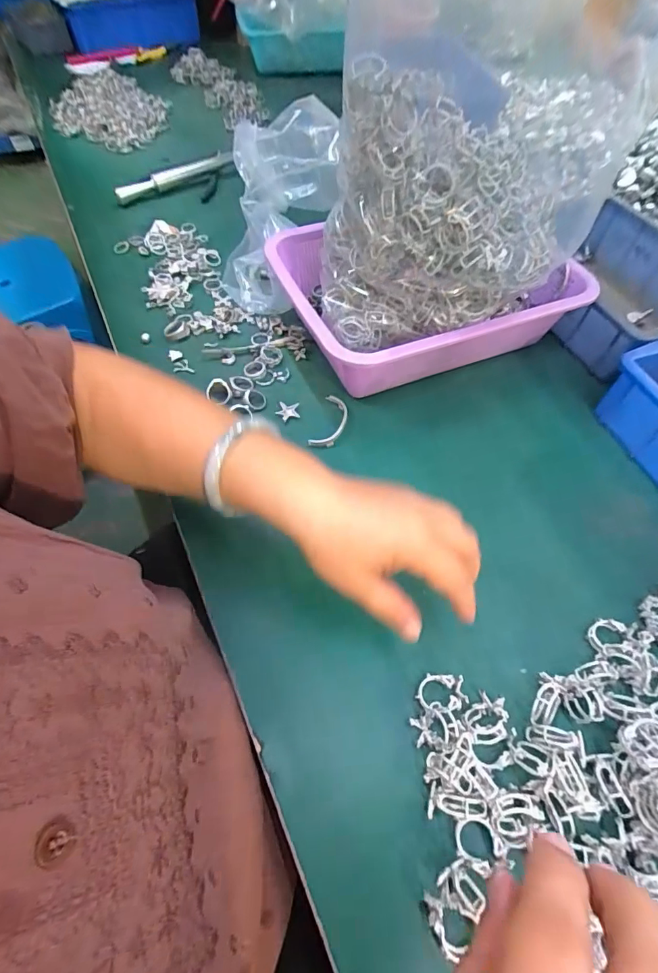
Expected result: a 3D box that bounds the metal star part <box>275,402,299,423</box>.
[{"bbox_3d":[-0.042,-0.076,0.444,0.023,0.005,0.021,-6,59,-6],"label":"metal star part"}]

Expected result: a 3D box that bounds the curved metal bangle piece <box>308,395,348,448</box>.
[{"bbox_3d":[0.002,-0.063,0.432,0.027,0.008,0.069,14,59,7],"label":"curved metal bangle piece"}]

